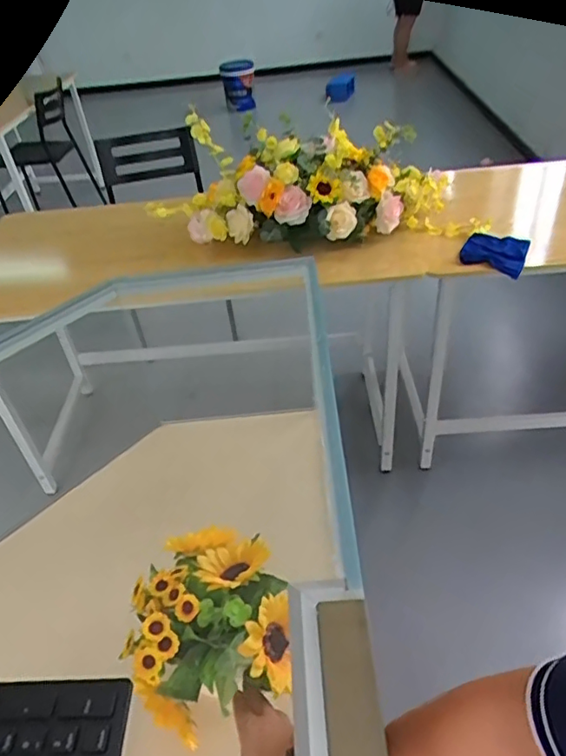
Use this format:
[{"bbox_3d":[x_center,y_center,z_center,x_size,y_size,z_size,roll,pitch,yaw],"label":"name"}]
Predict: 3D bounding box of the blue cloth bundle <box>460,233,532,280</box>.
[{"bbox_3d":[0.493,-0.288,1.302,0.150,0.047,0.123,14,45,23],"label":"blue cloth bundle"}]

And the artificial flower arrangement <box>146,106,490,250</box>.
[{"bbox_3d":[0.069,-0.470,1.331,0.807,0.221,0.314,7,42,15],"label":"artificial flower arrangement"}]

